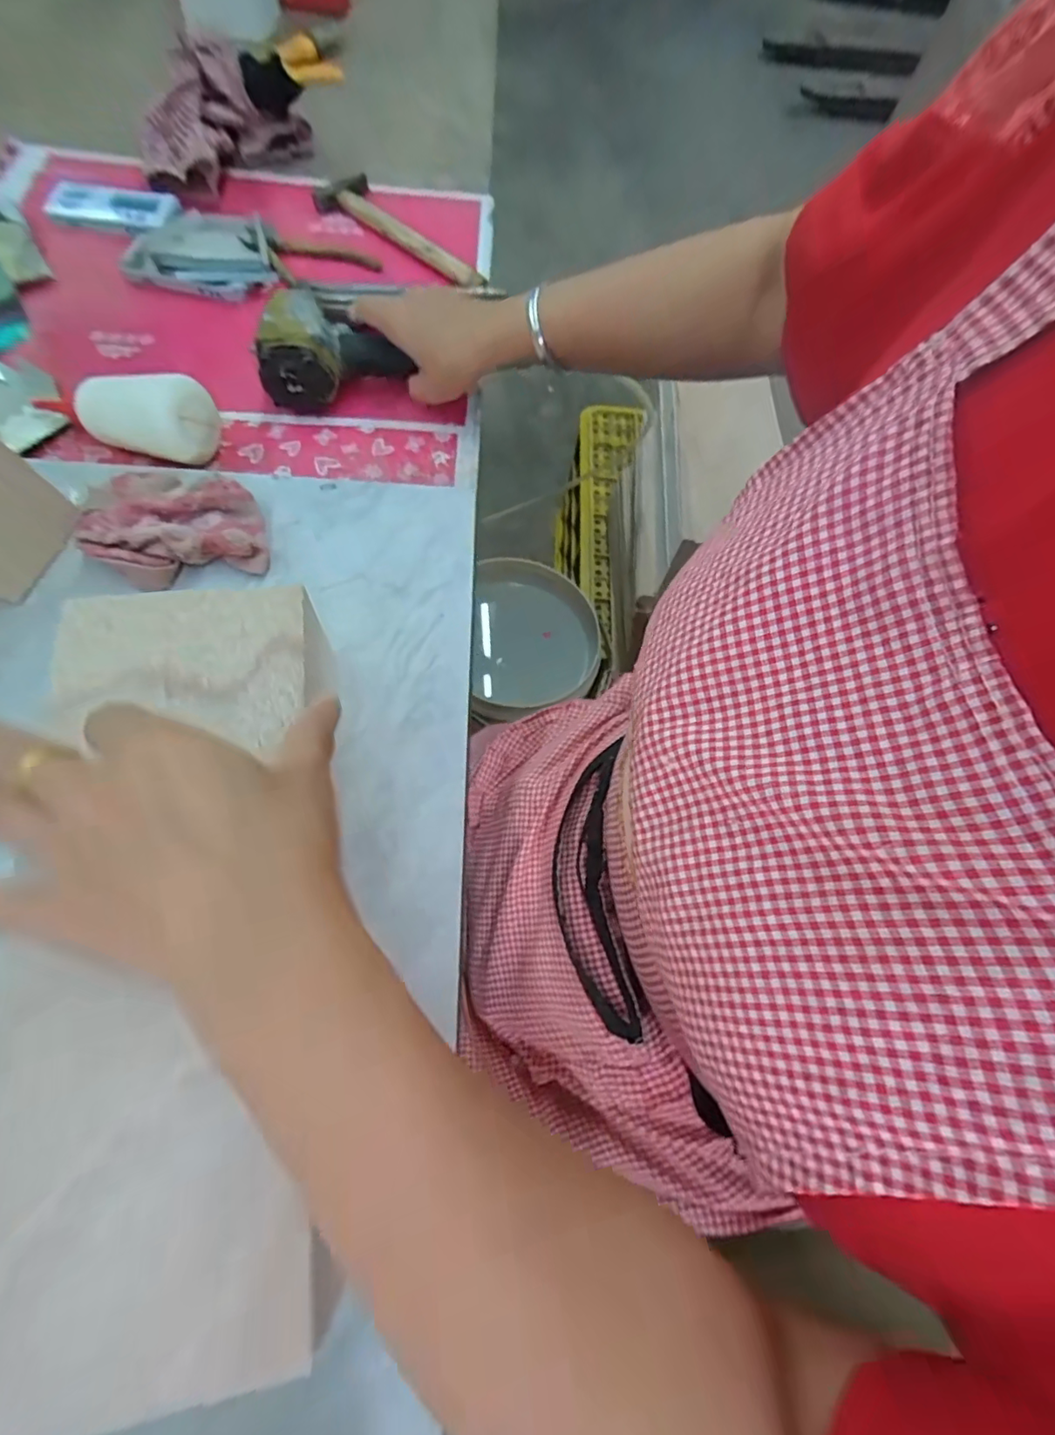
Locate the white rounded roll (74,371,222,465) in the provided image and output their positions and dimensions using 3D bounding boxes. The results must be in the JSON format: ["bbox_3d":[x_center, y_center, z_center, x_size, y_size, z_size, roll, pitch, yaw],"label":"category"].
[{"bbox_3d":[-0.313,-0.252,0.457,0.103,0.059,0.055,15,65,1],"label":"white rounded roll"}]

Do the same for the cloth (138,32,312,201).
[{"bbox_3d":[-0.376,-0.682,0.630,0.146,0.063,0.207,32,66,8],"label":"cloth"}]

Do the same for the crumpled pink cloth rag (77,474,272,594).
[{"bbox_3d":[-0.269,-0.150,0.422,0.126,0.041,0.106,-11,69,-7],"label":"crumpled pink cloth rag"}]

